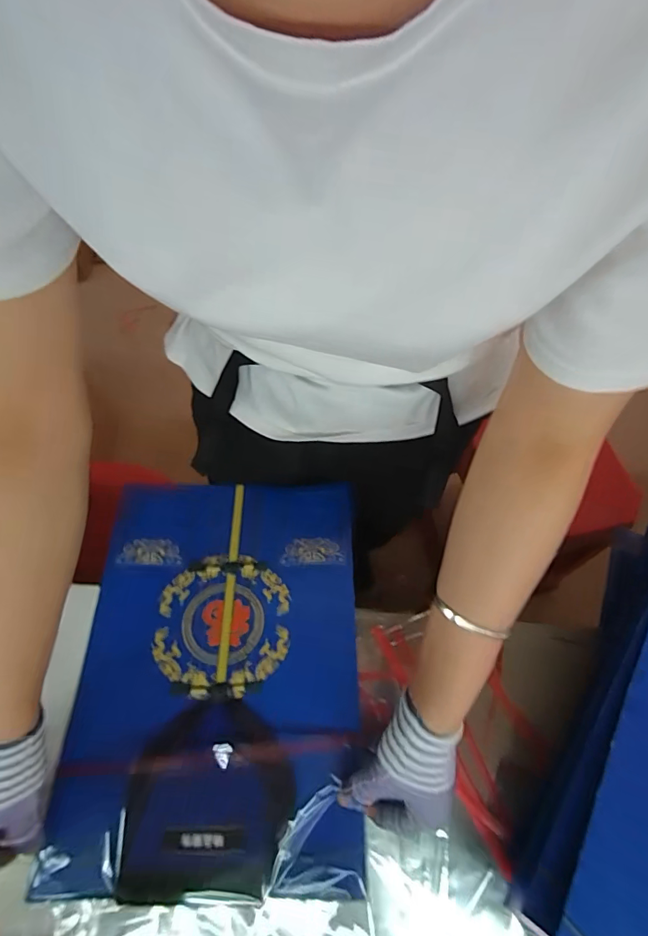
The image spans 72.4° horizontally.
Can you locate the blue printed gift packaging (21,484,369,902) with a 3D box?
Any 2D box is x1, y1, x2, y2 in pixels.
[{"bbox_3d":[-0.107,0.187,0.461,0.275,0.029,0.376,0,59,-1],"label":"blue printed gift packaging"}]

